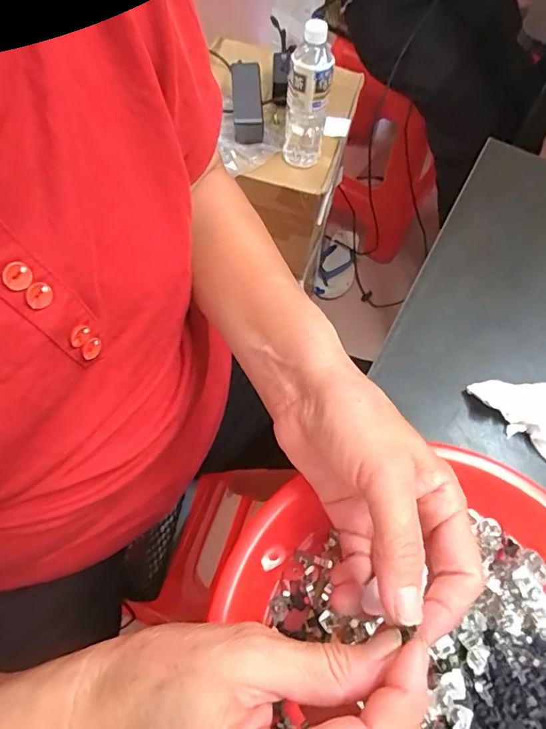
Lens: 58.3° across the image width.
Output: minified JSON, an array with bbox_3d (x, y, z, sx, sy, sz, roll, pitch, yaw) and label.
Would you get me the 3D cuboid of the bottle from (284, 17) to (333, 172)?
[{"bbox_3d":[0.052,-0.396,0.737,0.065,0.205,0.051,6,63,0],"label":"bottle"}]

